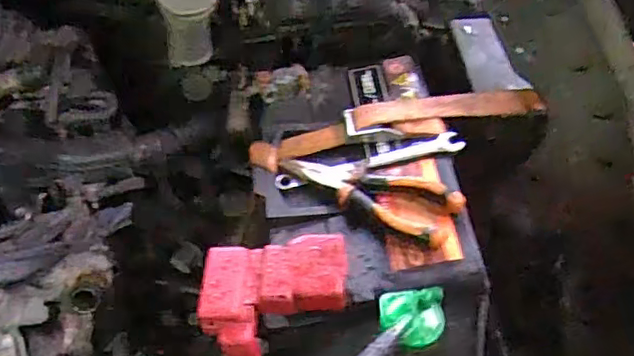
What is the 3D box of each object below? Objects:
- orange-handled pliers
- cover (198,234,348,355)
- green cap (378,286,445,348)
[{"bbox_3d":[0.040,0.009,0.477,0.145,0.019,0.048,21,50,27],"label":"orange-handled pliers"},{"bbox_3d":[-0.026,0.080,0.415,0.105,0.042,0.073,-2,51,-8],"label":"cover"},{"bbox_3d":[0.064,0.089,0.392,0.043,0.016,0.039,2,50,-5],"label":"green cap"}]

